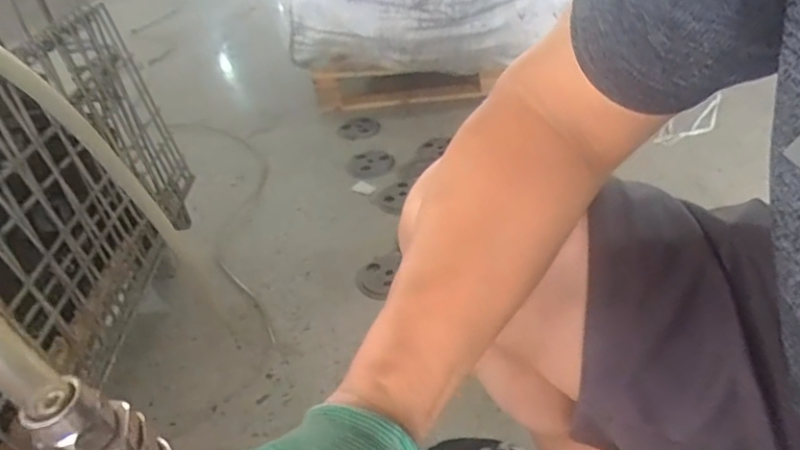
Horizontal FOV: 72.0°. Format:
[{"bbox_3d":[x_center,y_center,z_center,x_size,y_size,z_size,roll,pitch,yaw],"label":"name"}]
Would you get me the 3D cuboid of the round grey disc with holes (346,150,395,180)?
[{"bbox_3d":[-0.082,-0.167,1.481,0.130,0.009,0.145,-23,39,-22],"label":"round grey disc with holes"}]

